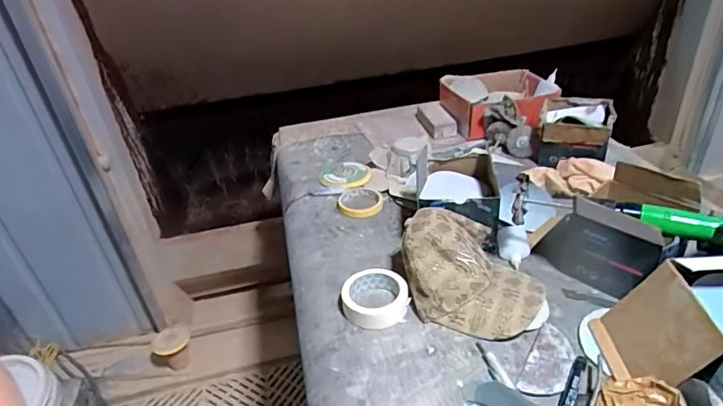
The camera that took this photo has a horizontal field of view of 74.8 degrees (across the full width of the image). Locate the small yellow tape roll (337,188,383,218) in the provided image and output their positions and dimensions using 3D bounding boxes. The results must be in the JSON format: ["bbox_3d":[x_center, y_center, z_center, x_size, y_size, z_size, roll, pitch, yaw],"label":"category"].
[{"bbox_3d":[-0.003,-0.003,0.970,0.093,0.016,0.095,-3,33,6],"label":"small yellow tape roll"}]

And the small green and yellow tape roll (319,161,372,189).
[{"bbox_3d":[-0.035,-0.064,1.069,0.109,0.013,0.129,0,33,10],"label":"small green and yellow tape roll"}]

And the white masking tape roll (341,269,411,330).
[{"bbox_3d":[0.020,0.145,0.721,0.098,0.032,0.095,-5,33,3],"label":"white masking tape roll"}]

